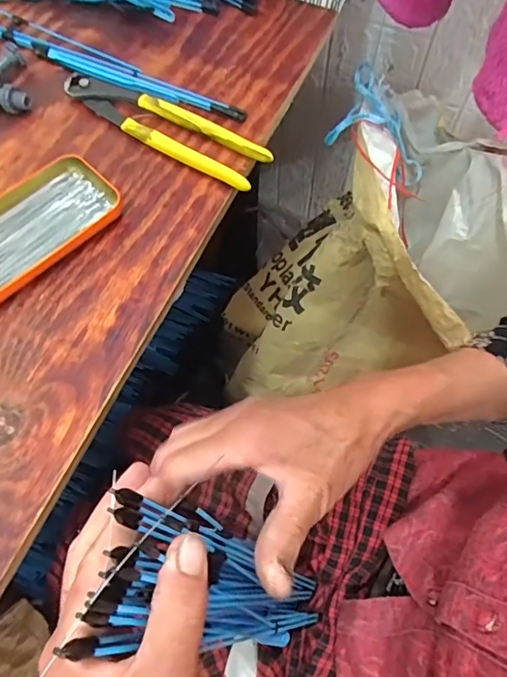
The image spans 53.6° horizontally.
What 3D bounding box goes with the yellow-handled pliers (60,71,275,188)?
[{"bbox_3d":[-0.082,-0.191,0.450,0.202,0.017,0.043,32,69,13],"label":"yellow-handled pliers"}]

